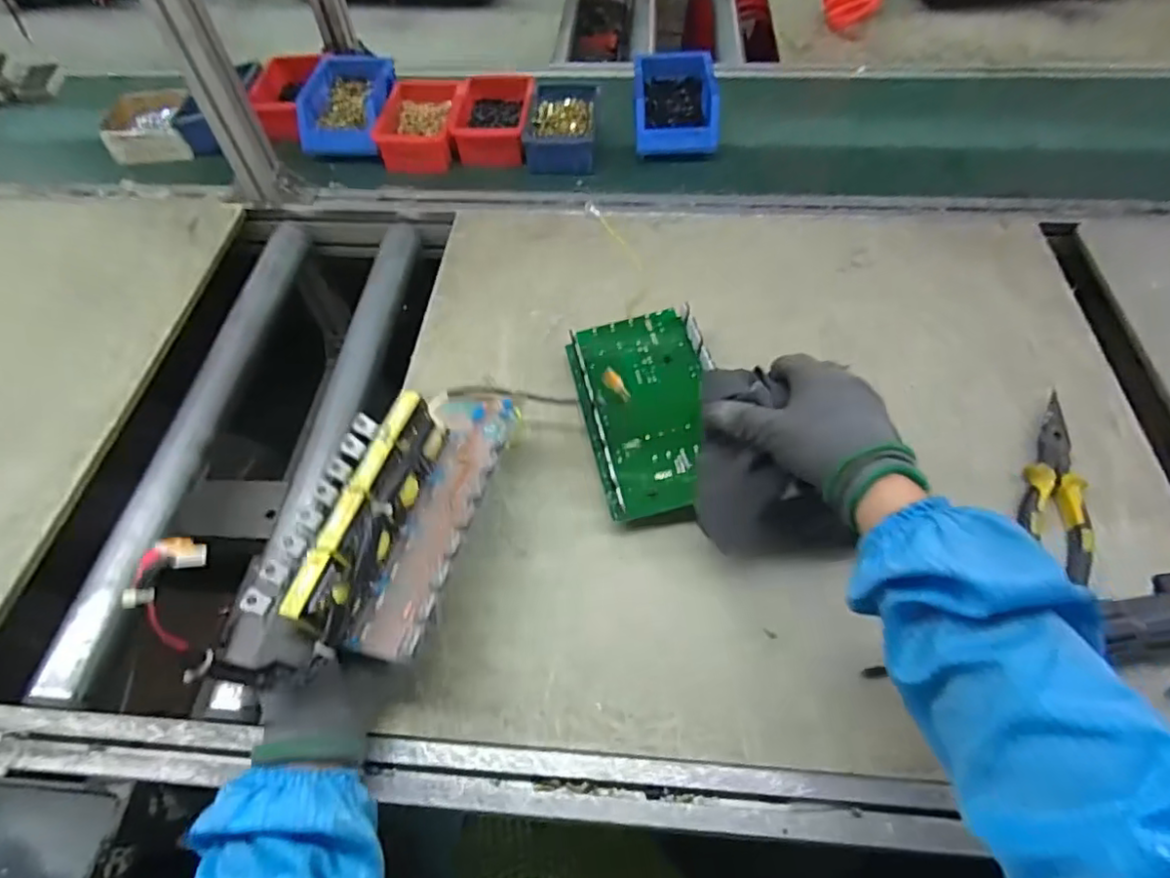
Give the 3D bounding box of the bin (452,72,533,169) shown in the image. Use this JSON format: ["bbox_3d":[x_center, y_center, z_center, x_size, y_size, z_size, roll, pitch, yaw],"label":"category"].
[{"bbox_3d":[-0.123,-0.438,0.848,0.106,0.050,0.159,2,58,2],"label":"bin"}]

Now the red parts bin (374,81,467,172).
[{"bbox_3d":[-0.224,-0.429,0.847,0.109,0.052,0.144,1,58,1],"label":"red parts bin"}]

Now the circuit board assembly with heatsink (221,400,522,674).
[{"bbox_3d":[-0.150,0.049,0.456,0.138,0.066,0.241,14,59,9],"label":"circuit board assembly with heatsink"}]

